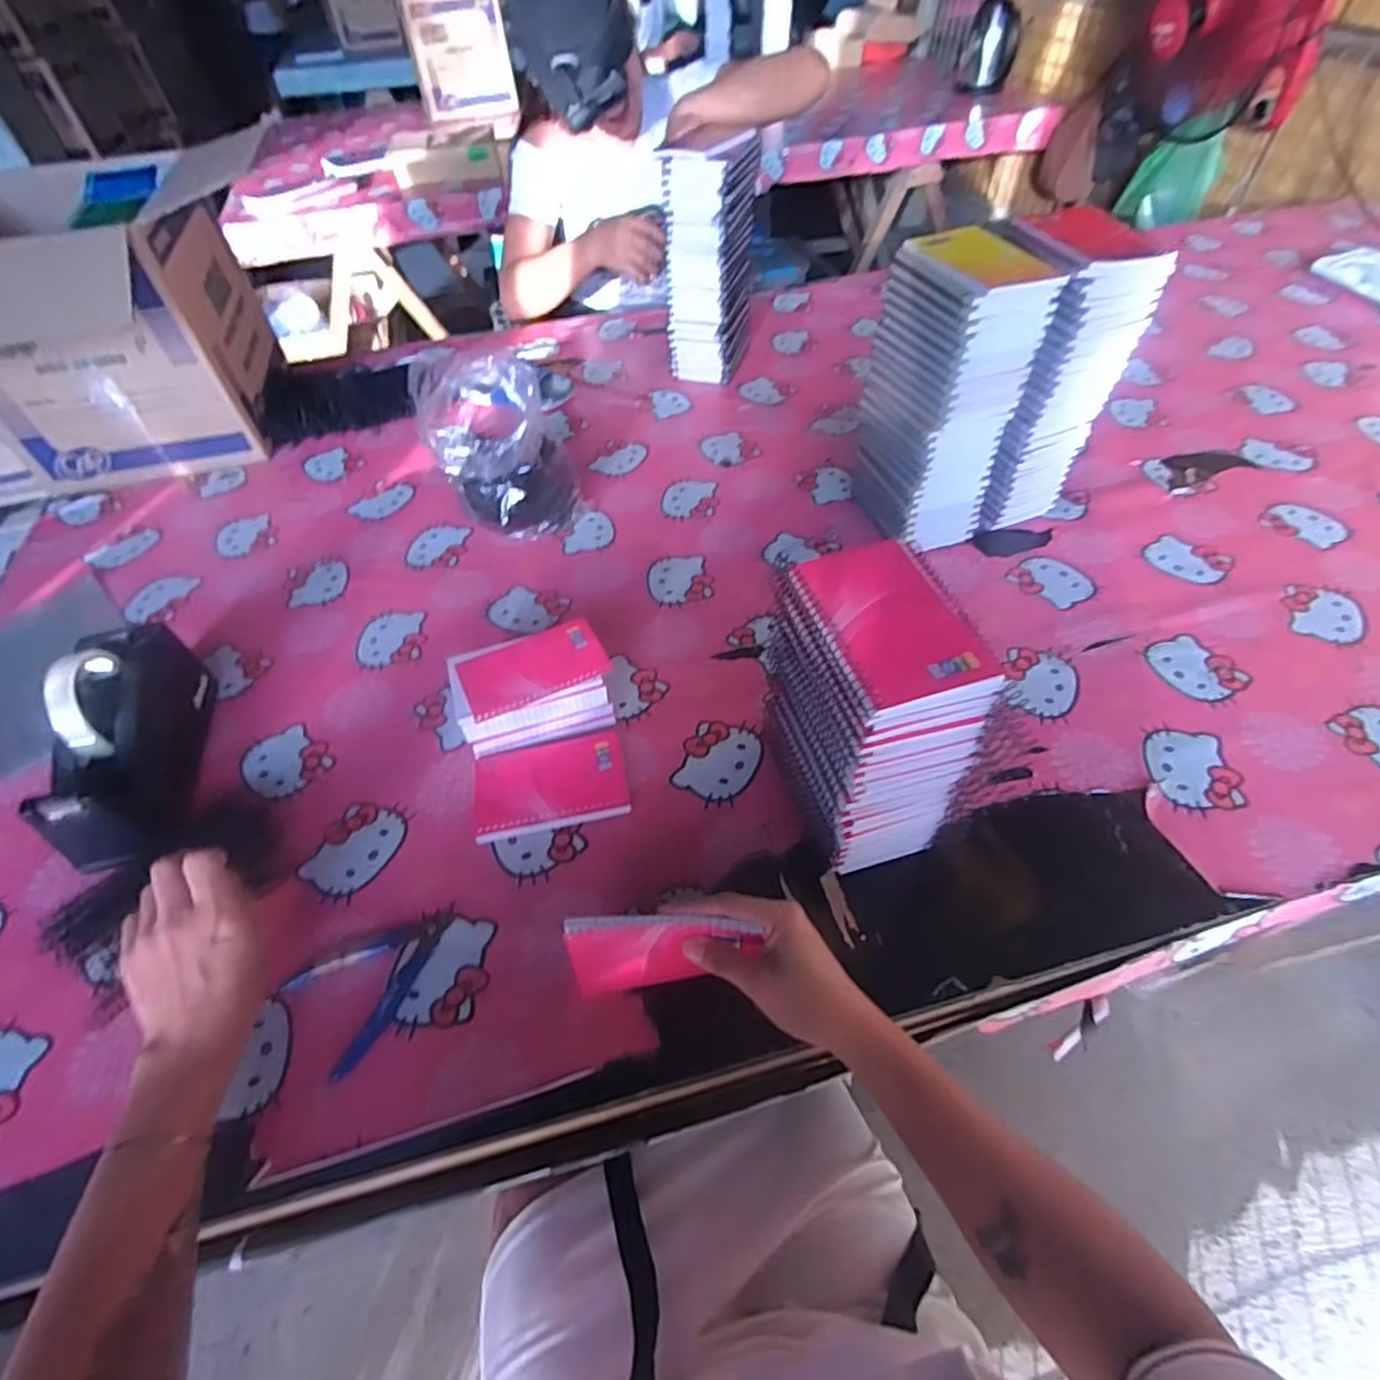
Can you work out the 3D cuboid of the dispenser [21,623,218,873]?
[{"bbox_3d":[-0.485,0.039,0.582,0.070,0.118,0.212,-14,51,-8],"label":"dispenser"}]

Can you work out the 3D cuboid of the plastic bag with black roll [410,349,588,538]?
[{"bbox_3d":[-0.211,-0.266,0.780,0.152,0.174,0.138,-21,53,-13],"label":"plastic bag with black roll"}]

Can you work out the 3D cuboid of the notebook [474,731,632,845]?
[{"bbox_3d":[-0.121,0.082,0.593,0.129,0.010,0.085,-11,51,-6],"label":"notebook"}]

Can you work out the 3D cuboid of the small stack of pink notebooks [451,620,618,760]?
[{"bbox_3d":[-0.143,0.000,0.633,0.139,0.056,0.096,-16,52,-9],"label":"small stack of pink notebooks"}]

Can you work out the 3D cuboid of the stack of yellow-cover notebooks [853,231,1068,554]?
[{"bbox_3d":[0.264,-0.296,0.721,0.106,0.287,0.139,-18,52,-11],"label":"stack of yellow-cover notebooks"}]

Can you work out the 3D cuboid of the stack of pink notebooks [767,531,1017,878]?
[{"bbox_3d":[0.130,0.023,0.506,0.090,0.220,0.146,-16,52,-9],"label":"stack of pink notebooks"}]

